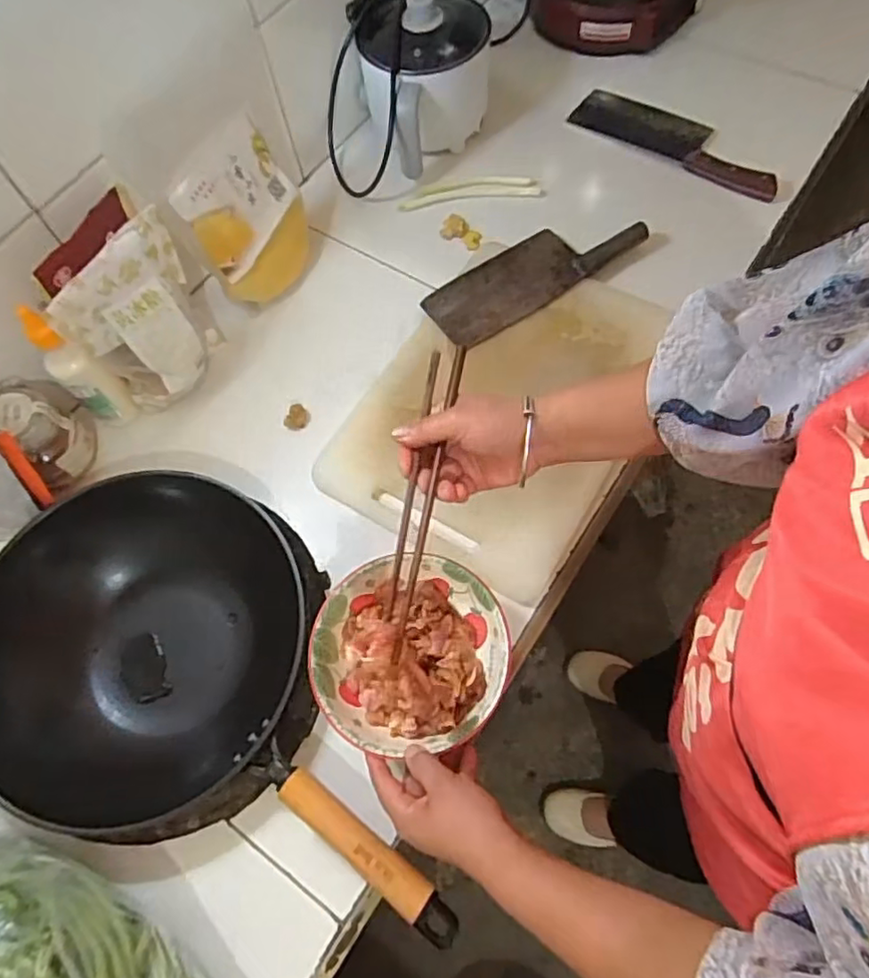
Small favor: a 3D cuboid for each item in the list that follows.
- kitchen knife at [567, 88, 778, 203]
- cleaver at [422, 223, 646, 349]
[{"bbox_3d":[0.328,-0.476,0.842,0.296,0.032,0.087,37,73,17],"label":"kitchen knife"},{"bbox_3d":[0.119,-0.266,0.759,0.269,0.027,0.101,-30,68,-10],"label":"cleaver"}]

